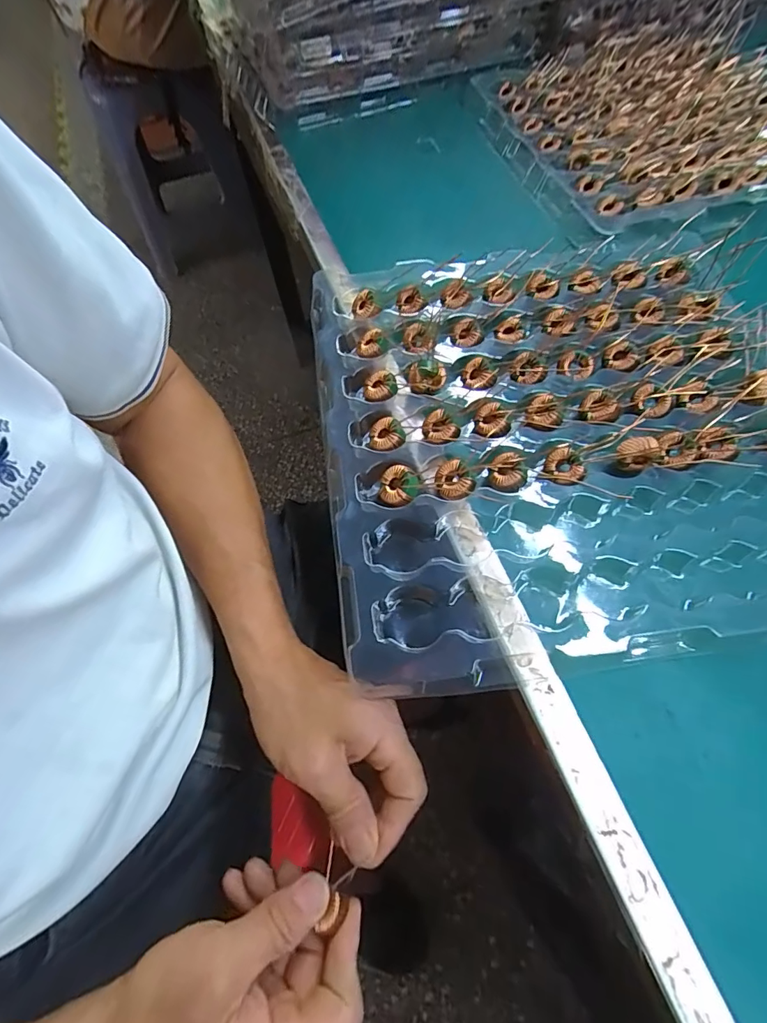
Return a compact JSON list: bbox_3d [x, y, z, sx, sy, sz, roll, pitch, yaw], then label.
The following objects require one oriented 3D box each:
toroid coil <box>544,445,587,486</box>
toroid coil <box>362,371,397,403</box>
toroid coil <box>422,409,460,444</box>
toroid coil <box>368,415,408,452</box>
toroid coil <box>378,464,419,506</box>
[{"bbox_3d":[0.101,-0.024,0.258,0.020,0.005,0.022,-1,64,3],"label":"toroid coil"},{"bbox_3d":[-0.002,-0.077,0.290,0.021,0.007,0.023,-1,64,3],"label":"toroid coil"},{"bbox_3d":[0.033,-0.049,0.275,0.016,0.009,0.021,-30,66,-11],"label":"toroid coil"},{"bbox_3d":[0.002,-0.044,0.273,0.021,0.008,0.023,-1,64,3],"label":"toroid coil"},{"bbox_3d":[0.008,-0.014,0.255,0.022,0.009,0.022,-1,64,3],"label":"toroid coil"}]

